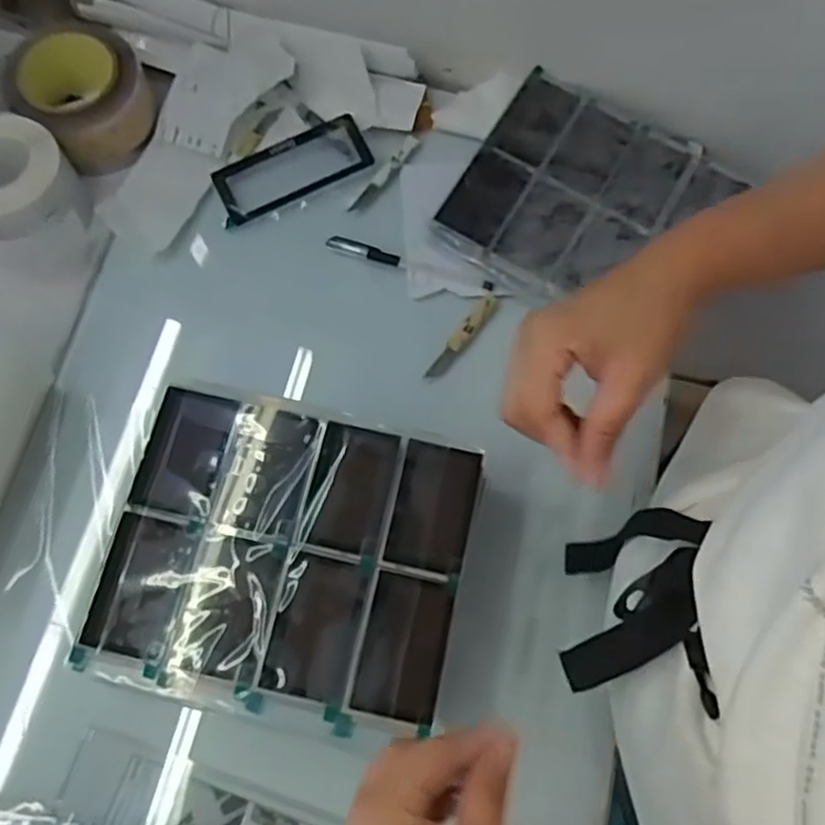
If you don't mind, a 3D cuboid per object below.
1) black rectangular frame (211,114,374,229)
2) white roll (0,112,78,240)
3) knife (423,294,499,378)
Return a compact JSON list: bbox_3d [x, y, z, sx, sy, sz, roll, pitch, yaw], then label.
[{"bbox_3d":[-0.107,-0.216,0.621,0.143,0.012,0.062,-26,75,-10],"label":"black rectangular frame"},{"bbox_3d":[-0.328,-0.190,0.571,0.086,0.054,0.087,1,72,-2],"label":"white roll"},{"bbox_3d":[0.042,-0.063,0.585,0.016,0.011,0.091,35,74,8],"label":"knife"}]

